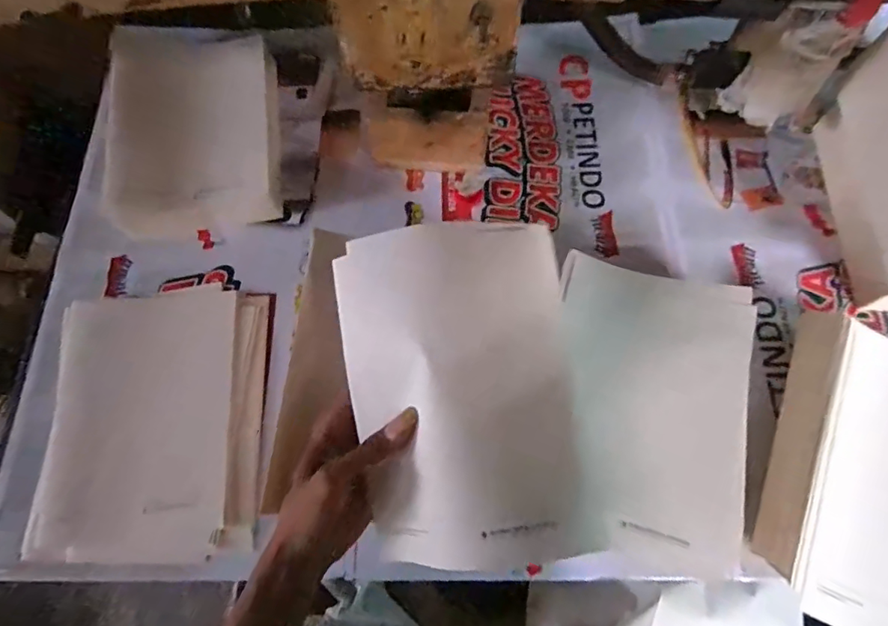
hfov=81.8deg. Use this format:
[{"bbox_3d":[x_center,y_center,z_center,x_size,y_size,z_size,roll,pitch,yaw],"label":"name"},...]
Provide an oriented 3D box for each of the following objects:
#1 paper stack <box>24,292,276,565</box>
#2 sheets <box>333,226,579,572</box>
[{"bbox_3d":[-0.268,0.099,0.479,0.195,0.022,0.241,-1,70,1],"label":"paper stack"},{"bbox_3d":[0.010,0.049,0.340,0.153,0.053,0.215,-5,70,0],"label":"sheets"}]

